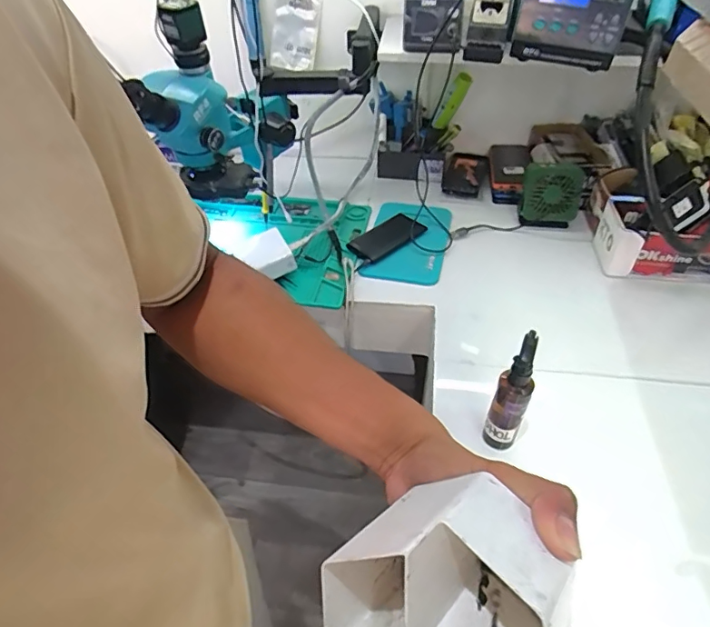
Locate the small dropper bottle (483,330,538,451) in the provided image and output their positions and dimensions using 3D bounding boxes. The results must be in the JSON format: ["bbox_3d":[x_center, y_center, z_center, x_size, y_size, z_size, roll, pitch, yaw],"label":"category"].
[{"bbox_3d":[0.177,0.089,0.564,0.037,0.151,0.035,20,48,21],"label":"small dropper bottle"}]

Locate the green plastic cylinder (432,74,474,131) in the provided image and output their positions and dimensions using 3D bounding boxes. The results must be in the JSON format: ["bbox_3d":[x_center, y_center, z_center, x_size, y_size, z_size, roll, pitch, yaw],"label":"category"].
[{"bbox_3d":[0.182,-0.403,0.968,0.030,0.147,0.037,-18,77,-17],"label":"green plastic cylinder"}]

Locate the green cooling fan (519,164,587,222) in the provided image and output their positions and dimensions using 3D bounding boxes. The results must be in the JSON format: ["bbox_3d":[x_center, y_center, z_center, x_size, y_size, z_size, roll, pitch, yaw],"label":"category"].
[{"bbox_3d":[0.356,-0.213,0.917,0.101,0.109,0.055,14,46,16],"label":"green cooling fan"}]

